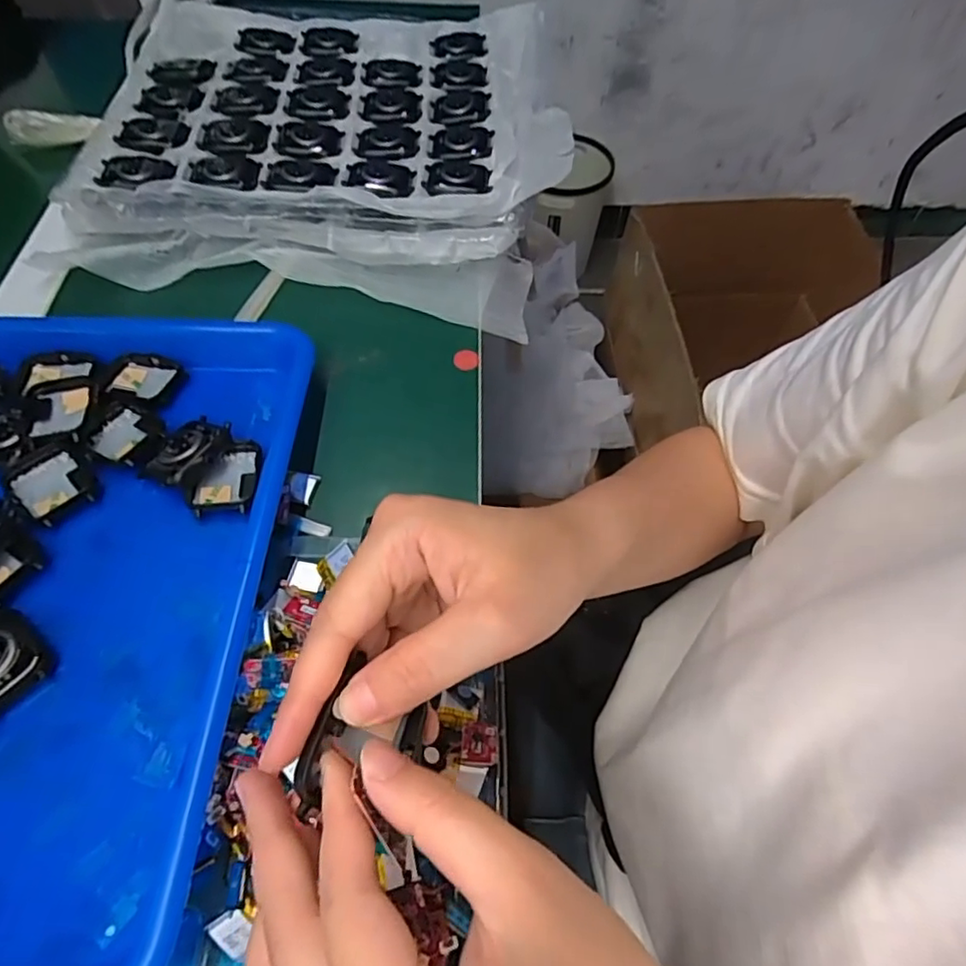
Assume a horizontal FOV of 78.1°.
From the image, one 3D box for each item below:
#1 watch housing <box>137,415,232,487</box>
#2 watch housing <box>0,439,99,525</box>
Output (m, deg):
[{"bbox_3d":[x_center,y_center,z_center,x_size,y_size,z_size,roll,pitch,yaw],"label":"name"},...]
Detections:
[{"bbox_3d":[-0.157,-0.019,0.315,0.033,0.008,0.045,21,64,9],"label":"watch housing"},{"bbox_3d":[-0.223,0.000,0.308,0.044,0.008,0.034,41,69,18],"label":"watch housing"}]

